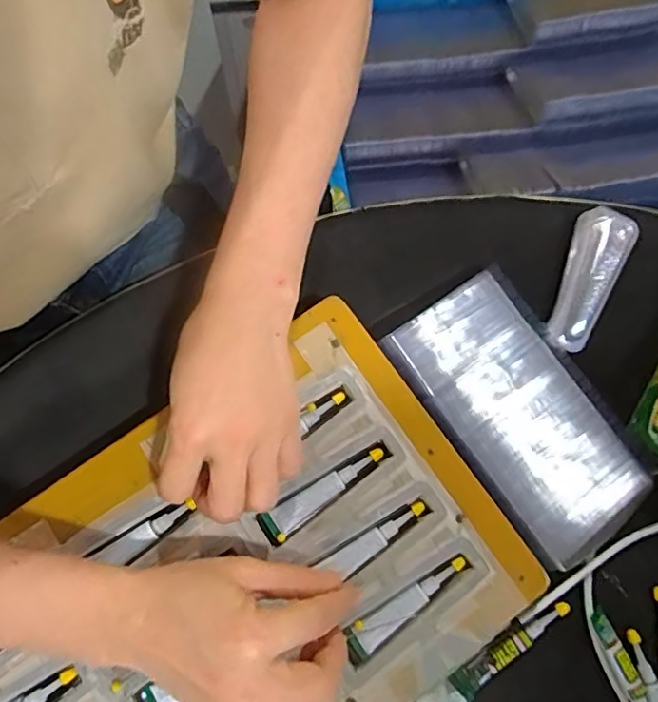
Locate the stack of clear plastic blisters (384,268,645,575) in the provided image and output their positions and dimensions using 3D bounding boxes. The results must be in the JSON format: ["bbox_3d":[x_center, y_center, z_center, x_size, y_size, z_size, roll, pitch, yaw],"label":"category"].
[{"bbox_3d":[0.129,0.043,0.399,0.099,0.037,0.188,-34,79,-7],"label":"stack of clear plastic blisters"}]

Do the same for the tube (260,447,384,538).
[{"bbox_3d":[-0.002,0.087,0.363,0.083,0.006,0.017,-31,81,-8],"label":"tube"}]

